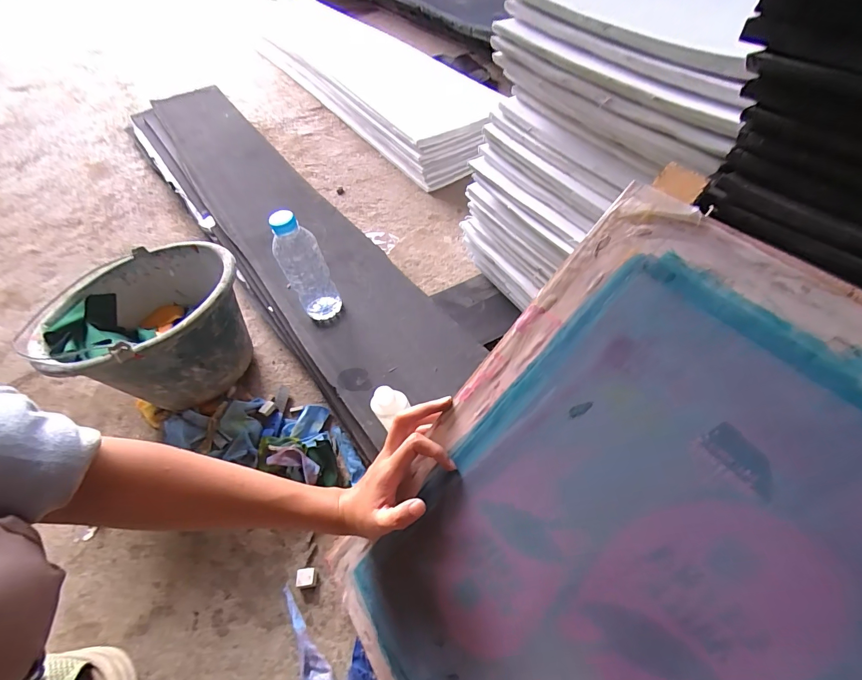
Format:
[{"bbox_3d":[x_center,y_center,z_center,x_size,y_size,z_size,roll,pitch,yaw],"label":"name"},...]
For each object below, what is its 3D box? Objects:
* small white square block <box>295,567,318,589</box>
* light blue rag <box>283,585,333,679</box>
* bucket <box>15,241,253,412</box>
[{"bbox_3d":[-0.140,0.270,0.434,0.021,0.016,0.018,-6,53,-2],"label":"small white square block"},{"bbox_3d":[-0.130,0.316,0.392,0.030,0.025,0.121,-29,57,-18],"label":"light blue rag"},{"bbox_3d":[-0.387,-0.013,0.562,0.238,0.178,0.230,-1,53,2],"label":"bucket"}]

